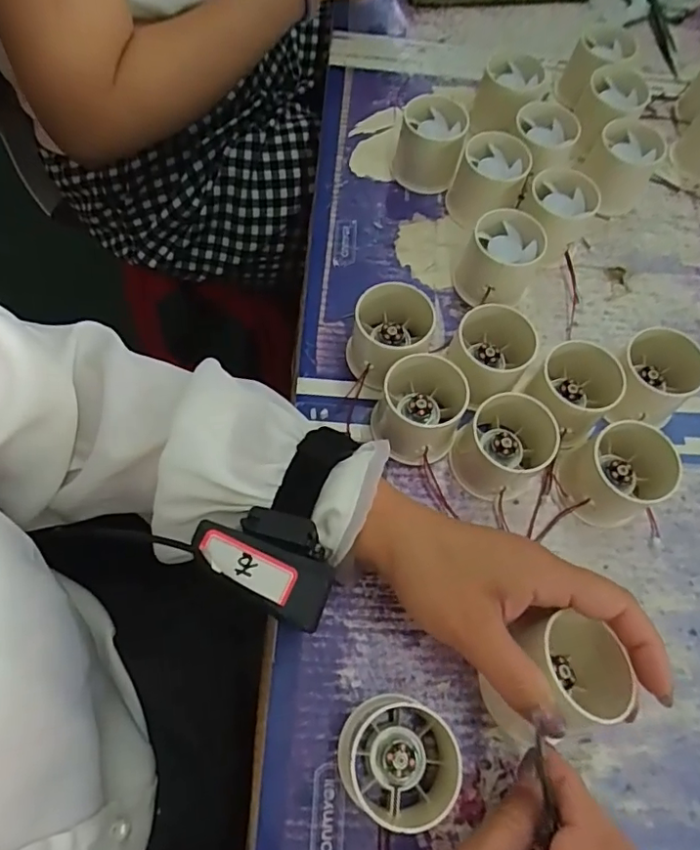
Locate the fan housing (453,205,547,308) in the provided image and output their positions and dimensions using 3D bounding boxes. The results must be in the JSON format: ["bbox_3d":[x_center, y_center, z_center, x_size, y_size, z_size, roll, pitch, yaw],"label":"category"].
[{"bbox_3d":[0.107,-0.118,0.405,0.052,0.047,0.059,21,67,6],"label":"fan housing"}]

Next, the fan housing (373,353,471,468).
[{"bbox_3d":[0.044,-0.011,0.352,0.053,0.049,0.056,1,67,-2],"label":"fan housing"}]

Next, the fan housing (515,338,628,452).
[{"bbox_3d":[0.145,-0.023,0.366,0.055,0.045,0.058,1,67,-2],"label":"fan housing"}]

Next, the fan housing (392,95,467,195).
[{"bbox_3d":[0.065,-0.228,0.447,0.050,0.049,0.057,14,67,3],"label":"fan housing"}]

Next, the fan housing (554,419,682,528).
[{"bbox_3d":[0.164,0.030,0.341,0.057,0.049,0.054,1,67,-2],"label":"fan housing"}]

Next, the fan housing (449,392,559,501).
[{"bbox_3d":[0.098,0.011,0.348,0.054,0.048,0.063,37,70,12],"label":"fan housing"}]

